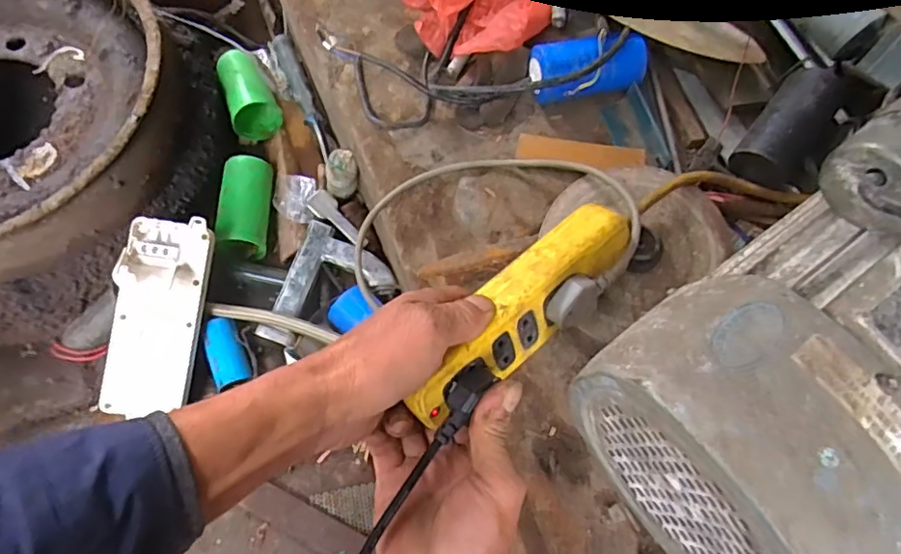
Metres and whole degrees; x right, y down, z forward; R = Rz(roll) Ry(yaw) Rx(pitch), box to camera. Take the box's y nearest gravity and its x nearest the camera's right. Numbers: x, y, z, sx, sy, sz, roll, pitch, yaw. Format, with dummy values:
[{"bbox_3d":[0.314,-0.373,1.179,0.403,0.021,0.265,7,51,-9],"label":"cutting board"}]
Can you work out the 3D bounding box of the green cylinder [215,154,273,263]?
[{"bbox_3d":[-0.234,-0.082,0.633,0.054,0.051,0.120,-3,66,-3],"label":"green cylinder"}]

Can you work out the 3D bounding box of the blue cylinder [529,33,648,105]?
[{"bbox_3d":[0.125,-0.179,0.498,0.106,0.058,0.058,-3,66,-4],"label":"blue cylinder"}]

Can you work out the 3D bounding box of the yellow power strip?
[{"bbox_3d":[0.046,0.021,0.365,0.047,0.044,0.186,41,74,15],"label":"yellow power strip"}]

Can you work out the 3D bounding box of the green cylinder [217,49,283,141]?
[{"bbox_3d":[-0.248,-0.226,0.681,0.058,0.046,0.111,-21,68,-11],"label":"green cylinder"}]

